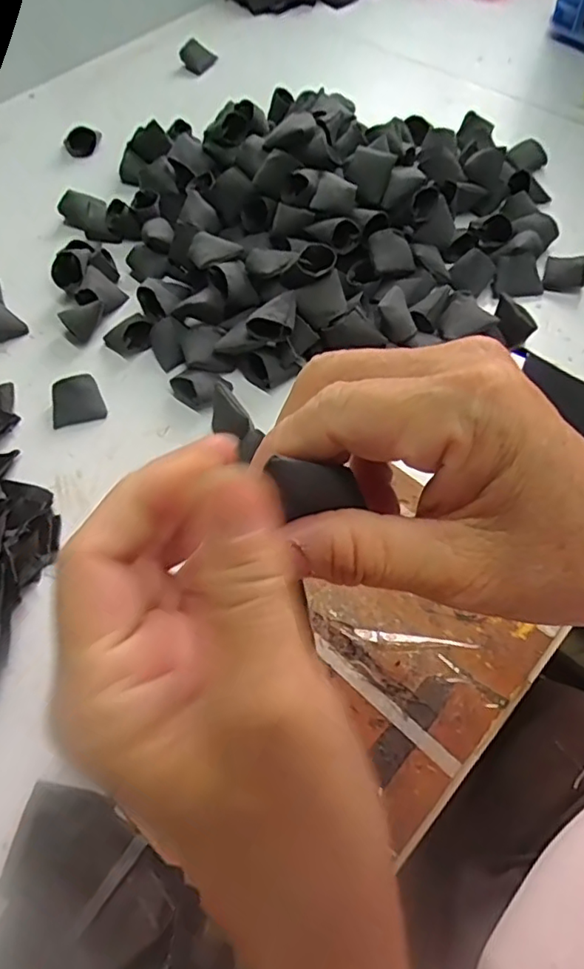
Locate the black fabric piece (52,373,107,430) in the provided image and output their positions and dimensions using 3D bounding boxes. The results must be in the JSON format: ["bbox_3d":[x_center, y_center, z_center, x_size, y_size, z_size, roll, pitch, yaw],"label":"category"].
[{"bbox_3d":[-0.172,-0.067,0.466,0.040,0.021,0.034,-18,60,-8],"label":"black fabric piece"}]

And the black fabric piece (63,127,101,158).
[{"bbox_3d":[-0.235,-0.390,0.659,0.041,0.027,0.024,-25,61,-13],"label":"black fabric piece"}]

